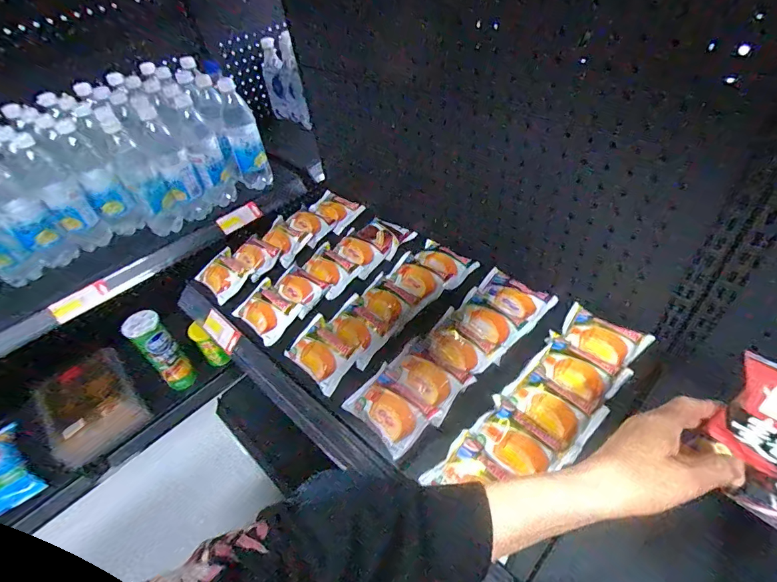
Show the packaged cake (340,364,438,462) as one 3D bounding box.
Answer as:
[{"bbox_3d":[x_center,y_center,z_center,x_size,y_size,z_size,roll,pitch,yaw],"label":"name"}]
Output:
[{"bbox_3d":[0.002,0.141,0.503,0.077,0.033,0.100,-35,51,-25],"label":"packaged cake"}]

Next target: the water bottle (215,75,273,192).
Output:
[{"bbox_3d":[-0.306,-0.319,0.860,0.073,0.213,0.061,-17,45,-10],"label":"water bottle"}]

